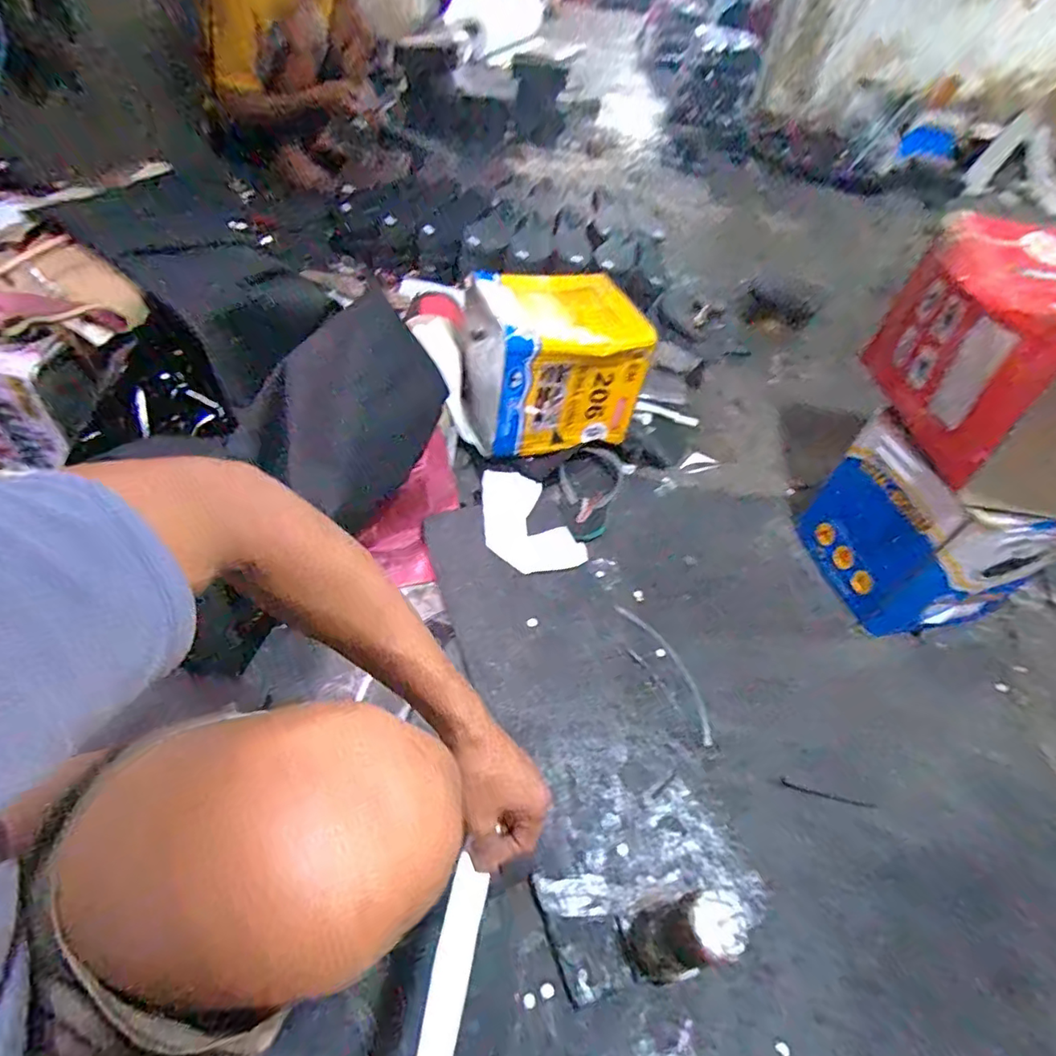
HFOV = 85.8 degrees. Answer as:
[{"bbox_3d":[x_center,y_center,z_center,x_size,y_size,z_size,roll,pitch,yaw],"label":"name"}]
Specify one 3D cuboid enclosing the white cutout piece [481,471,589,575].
[{"bbox_3d":[-0.009,-0.009,0.900,0.135,0.009,0.202,-21,65,-30],"label":"white cutout piece"}]

